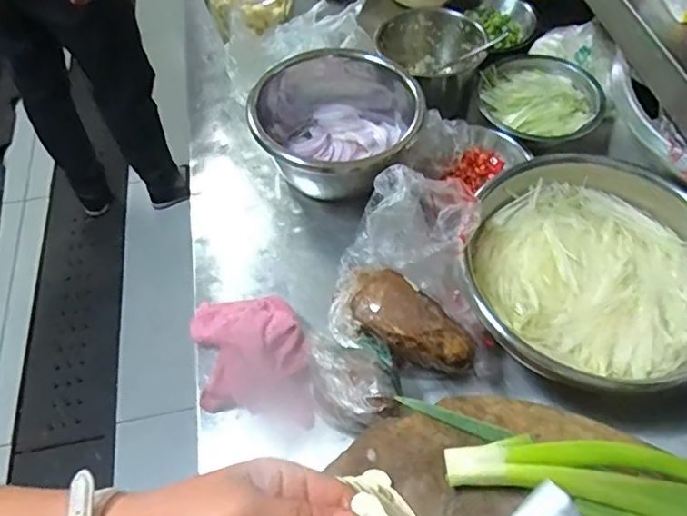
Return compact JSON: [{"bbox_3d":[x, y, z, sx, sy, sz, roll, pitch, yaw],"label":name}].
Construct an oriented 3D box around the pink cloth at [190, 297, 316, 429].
[{"bbox_3d":[-0.098,0.100,0.589,0.112,0.050,0.159,-16,57,-8],"label":"pink cloth"}]

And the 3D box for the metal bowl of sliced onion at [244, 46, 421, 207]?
[{"bbox_3d":[-0.011,-0.170,0.729,0.198,0.111,0.207,-1,56,2],"label":"metal bowl of sliced onion"}]

